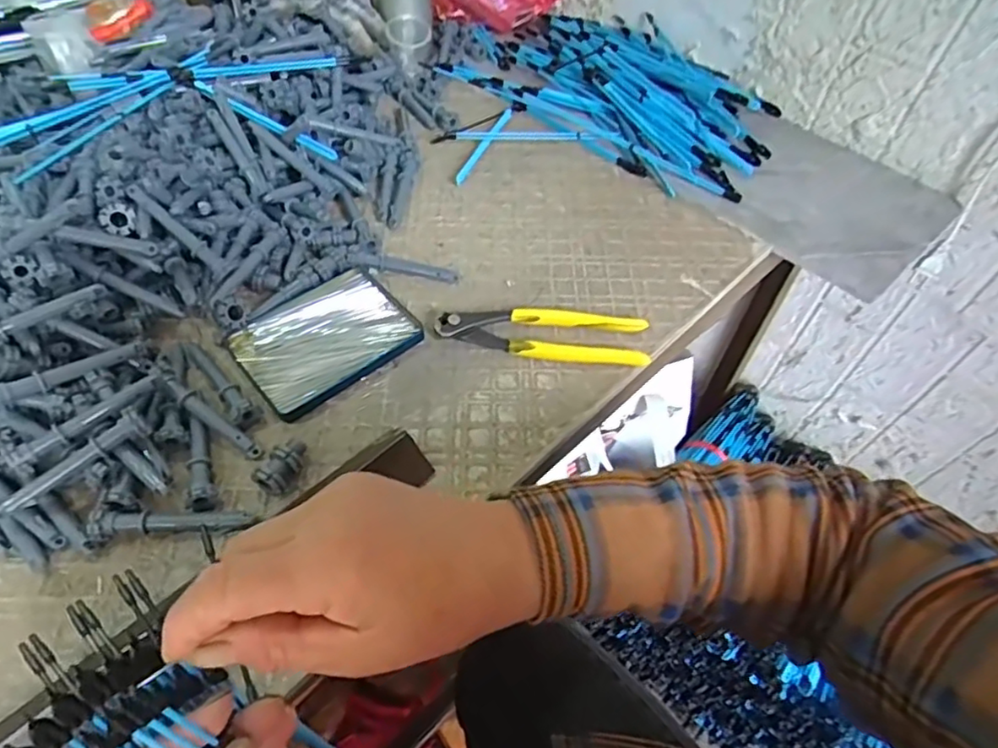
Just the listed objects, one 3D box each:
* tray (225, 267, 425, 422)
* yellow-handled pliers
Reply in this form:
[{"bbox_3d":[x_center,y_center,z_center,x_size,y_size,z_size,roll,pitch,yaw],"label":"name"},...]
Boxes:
[{"bbox_3d":[-0.137,-0.031,0.483,0.127,0.011,0.098,-33,62,-25],"label":"tray"},{"bbox_3d":[0.035,-0.034,0.487,0.161,0.017,0.048,9,53,3],"label":"yellow-handled pliers"}]

